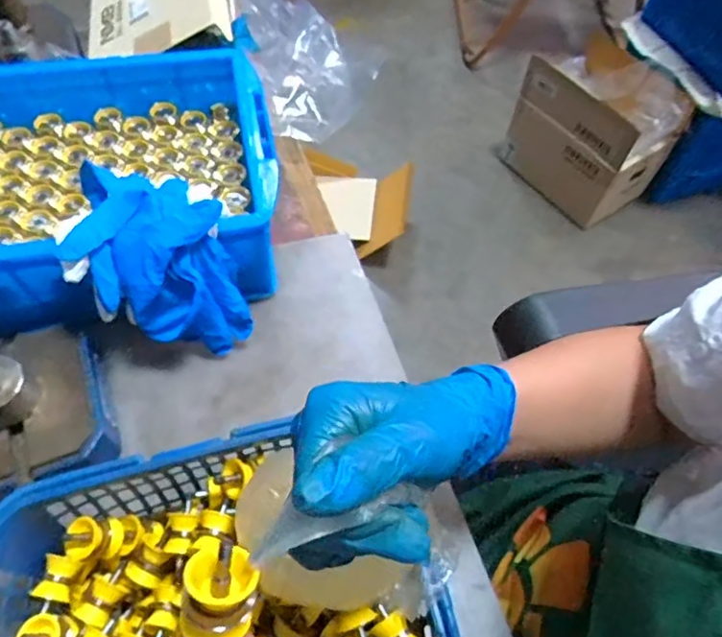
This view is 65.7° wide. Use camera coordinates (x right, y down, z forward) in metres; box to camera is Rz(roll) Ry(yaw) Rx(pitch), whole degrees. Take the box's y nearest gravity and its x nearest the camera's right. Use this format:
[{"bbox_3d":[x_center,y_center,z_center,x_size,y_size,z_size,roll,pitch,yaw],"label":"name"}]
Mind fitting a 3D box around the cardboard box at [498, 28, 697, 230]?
[{"bbox_3d":[0.555,-0.448,1.344,0.228,0.307,0.345,-37,67,-24],"label":"cardboard box"}]

